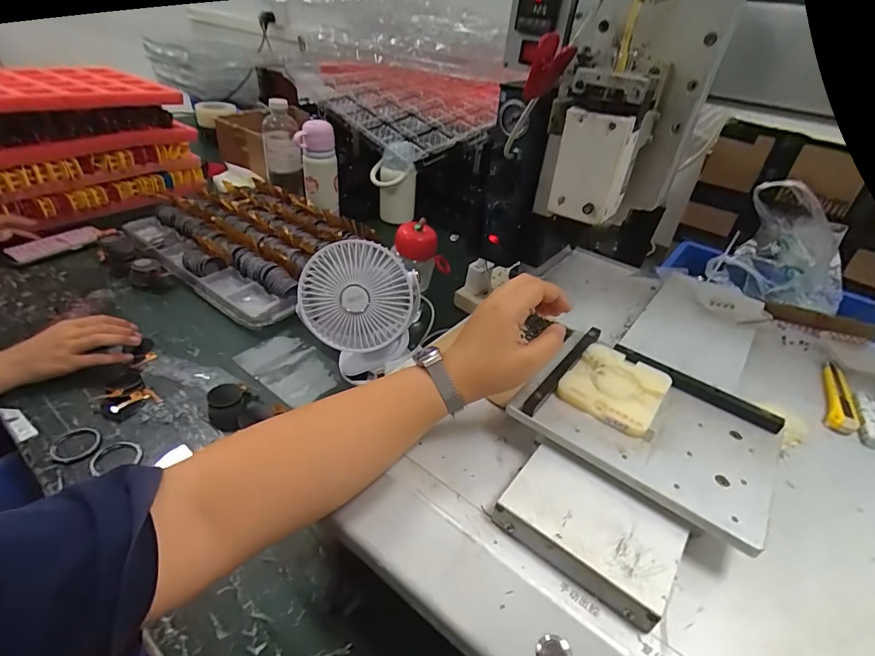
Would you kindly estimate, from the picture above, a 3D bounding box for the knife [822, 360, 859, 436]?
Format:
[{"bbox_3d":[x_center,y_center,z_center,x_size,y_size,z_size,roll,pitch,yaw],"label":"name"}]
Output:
[{"bbox_3d":[0.434,0.071,0.486,0.026,0.012,0.123,27,42,24],"label":"knife"}]

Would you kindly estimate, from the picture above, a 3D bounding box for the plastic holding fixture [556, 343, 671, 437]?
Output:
[{"bbox_3d":[0.161,0.053,0.408,0.077,0.015,0.092,30,43,26],"label":"plastic holding fixture"}]

